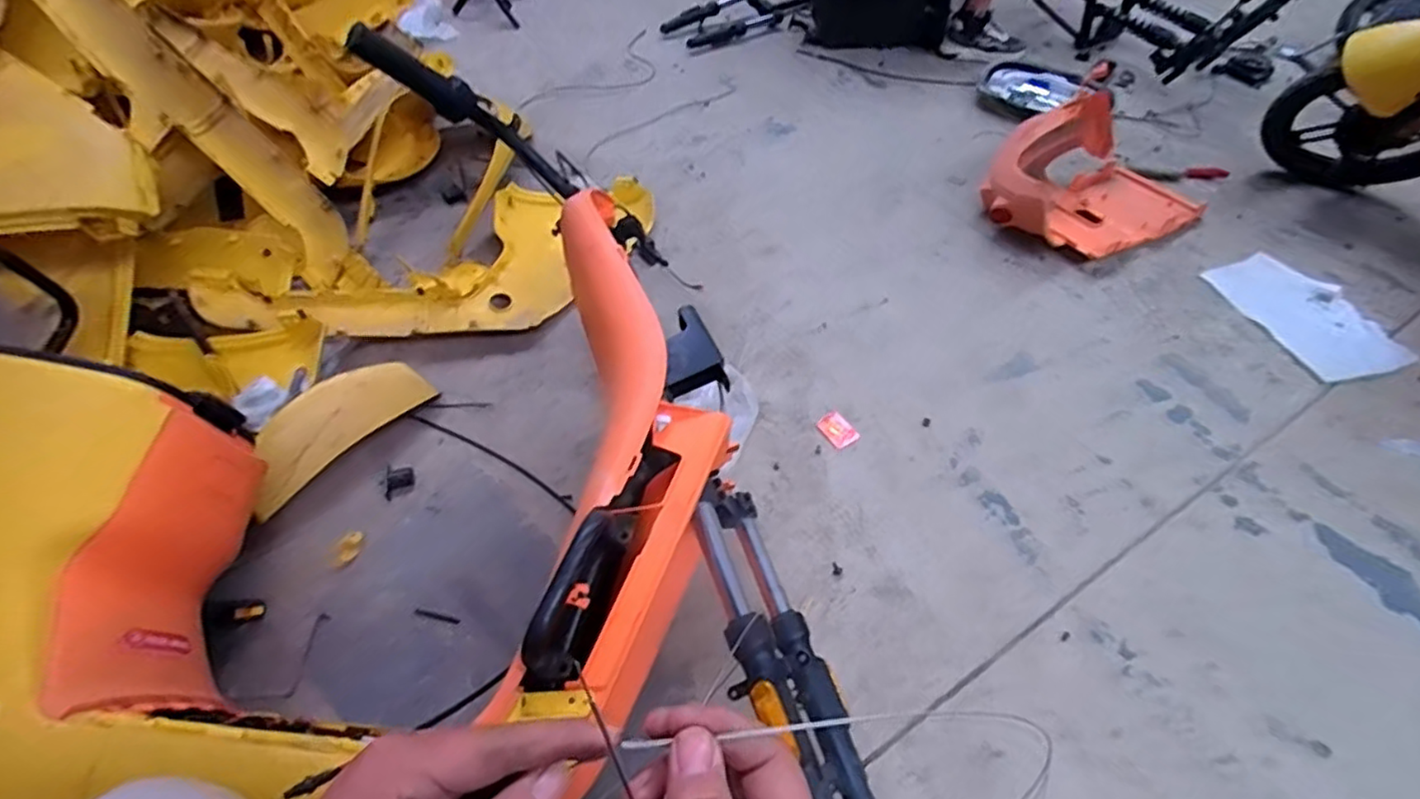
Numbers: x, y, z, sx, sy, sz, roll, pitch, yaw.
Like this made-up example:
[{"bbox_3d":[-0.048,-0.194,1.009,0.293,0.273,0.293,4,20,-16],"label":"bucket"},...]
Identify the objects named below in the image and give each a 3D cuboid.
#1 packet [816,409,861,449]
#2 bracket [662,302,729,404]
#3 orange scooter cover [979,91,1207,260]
[{"bbox_3d":[0.220,0.053,1.133,0.051,0.012,0.068,-30,57,-24],"label":"packet"},{"bbox_3d":[-0.036,-0.058,0.852,0.091,0.041,0.123,-19,69,-10],"label":"bracket"},{"bbox_3d":[0.888,-0.515,1.480,0.514,0.238,0.349,-30,57,-24],"label":"orange scooter cover"}]

